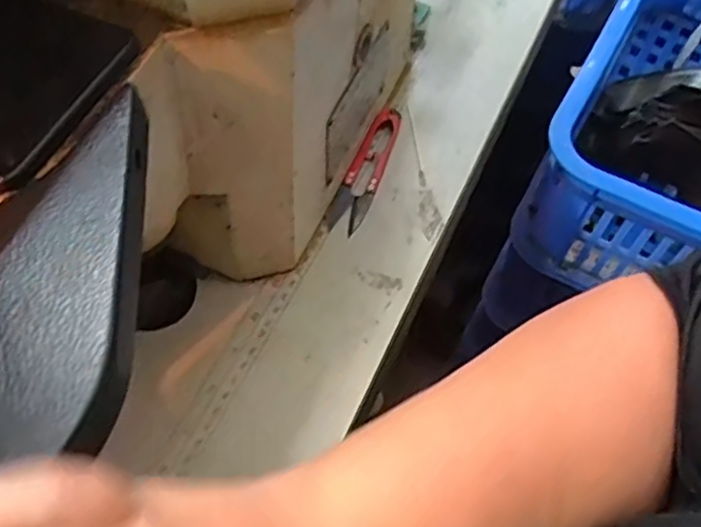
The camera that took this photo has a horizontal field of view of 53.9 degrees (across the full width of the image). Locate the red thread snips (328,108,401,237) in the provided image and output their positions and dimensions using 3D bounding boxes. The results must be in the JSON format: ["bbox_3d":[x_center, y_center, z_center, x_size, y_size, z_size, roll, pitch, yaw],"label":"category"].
[{"bbox_3d":[0.012,-0.066,0.466,0.023,0.009,0.102,19,63,8],"label":"red thread snips"}]

